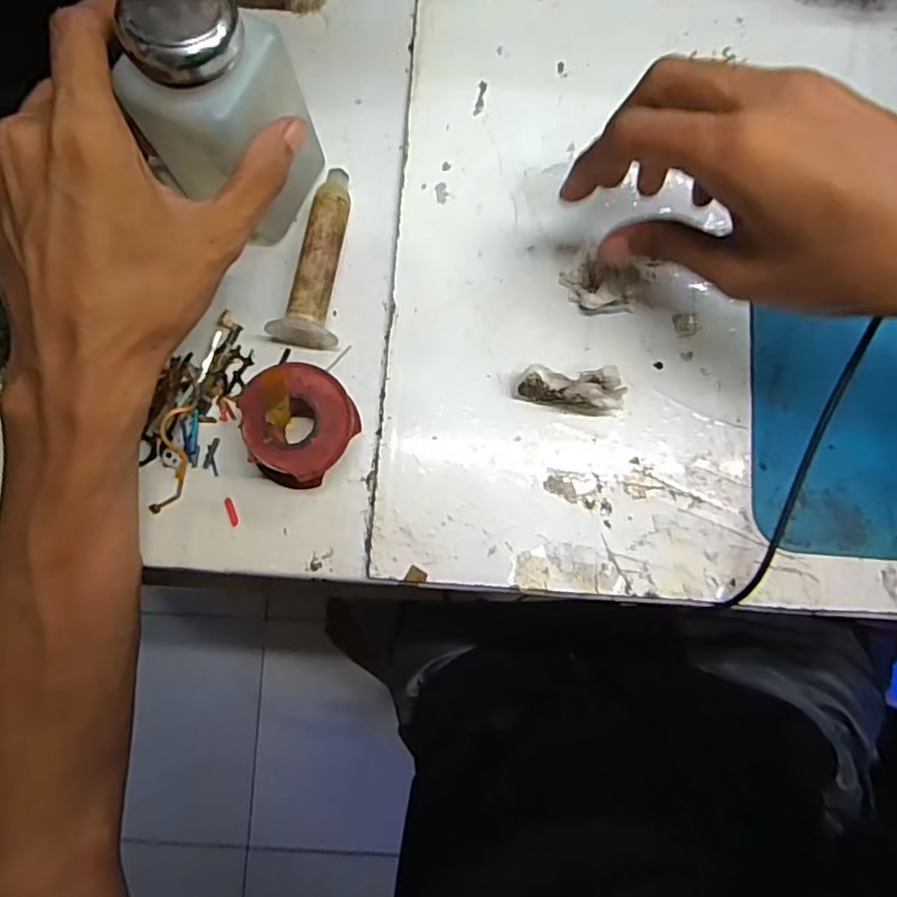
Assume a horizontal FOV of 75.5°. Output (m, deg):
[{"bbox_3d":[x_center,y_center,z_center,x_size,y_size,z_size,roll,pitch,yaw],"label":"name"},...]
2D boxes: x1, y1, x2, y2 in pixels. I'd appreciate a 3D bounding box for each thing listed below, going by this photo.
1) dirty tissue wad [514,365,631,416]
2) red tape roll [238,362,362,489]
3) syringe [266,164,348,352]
[{"bbox_3d":[0.057,-0.027,0.261,0.049,0.024,0.017,5,83,2],"label":"dirty tissue wad"},{"bbox_3d":[-0.066,-0.010,0.262,0.046,0.026,0.052,-11,82,-1],"label":"red tape roll"},{"bbox_3d":[-0.064,-0.094,0.278,0.030,0.021,0.088,7,83,2],"label":"syringe"}]

